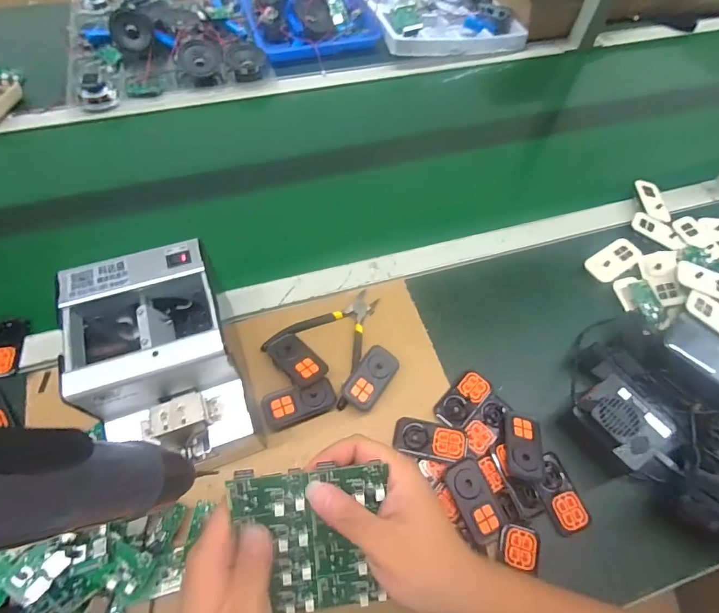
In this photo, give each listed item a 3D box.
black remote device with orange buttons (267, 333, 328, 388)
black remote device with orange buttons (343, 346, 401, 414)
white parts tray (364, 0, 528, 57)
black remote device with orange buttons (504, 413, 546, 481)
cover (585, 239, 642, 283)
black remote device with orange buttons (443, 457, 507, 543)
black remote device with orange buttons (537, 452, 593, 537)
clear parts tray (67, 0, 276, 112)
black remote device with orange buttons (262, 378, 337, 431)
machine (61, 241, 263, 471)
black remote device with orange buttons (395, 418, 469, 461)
[{"bbox_3d":[-0.072,0.060,0.461,0.038,0.023,0.073,-37,68,-21],"label":"black remote device with orange buttons"},{"bbox_3d":[0.013,0.079,0.453,0.039,0.014,0.075,41,59,-2],"label":"black remote device with orange buttons"},{"bbox_3d":[0.137,-0.712,0.912,0.321,0.039,0.494,-10,61,-8],"label":"white parts tray"},{"bbox_3d":[0.175,0.145,0.429,0.038,0.015,0.070,12,60,4],"label":"black remote device with orange buttons"},{"bbox_3d":[0.344,-0.064,0.550,0.080,0.010,0.041,-28,65,-17],"label":"cover"},{"bbox_3d":[0.114,0.189,0.399,0.036,0.011,0.072,-19,63,-13],"label":"black remote device with orange buttons"},{"bbox_3d":[0.206,0.190,0.414,0.039,0.010,0.074,-13,62,-10],"label":"black remote device with orange buttons"},{"bbox_3d":[-0.389,-0.546,0.789,0.343,0.055,0.391,-18,63,-13],"label":"clear parts tray"},{"bbox_3d":[-0.064,0.105,0.441,0.075,0.025,0.037,-18,63,-13],"label":"black remote device with orange buttons"},{"bbox_3d":[-0.179,0.059,0.388,0.122,0.142,0.171,-16,62,-12],"label":"machine"},{"bbox_3d":[0.075,0.141,0.427,0.074,0.013,0.036,12,60,4],"label":"black remote device with orange buttons"}]

